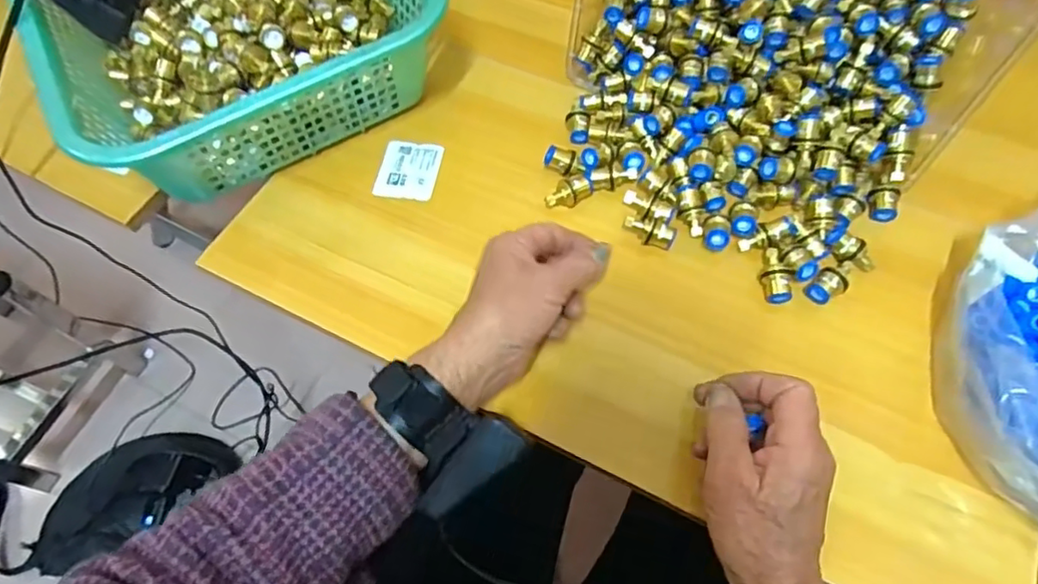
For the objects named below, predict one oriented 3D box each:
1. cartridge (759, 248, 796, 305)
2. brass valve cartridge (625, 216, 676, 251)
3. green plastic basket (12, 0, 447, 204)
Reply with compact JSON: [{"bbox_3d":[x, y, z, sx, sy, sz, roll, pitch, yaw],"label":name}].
[{"bbox_3d":[0.187,-0.013,0.443,0.019,0.015,0.040,-4,62,0],"label":"cartridge"},{"bbox_3d":[0.100,-0.046,0.464,0.041,0.015,0.017,24,65,-1],"label":"brass valve cartridge"},{"bbox_3d":[-0.258,-0.257,0.542,0.292,0.093,0.362,-31,65,-13],"label":"green plastic basket"}]

